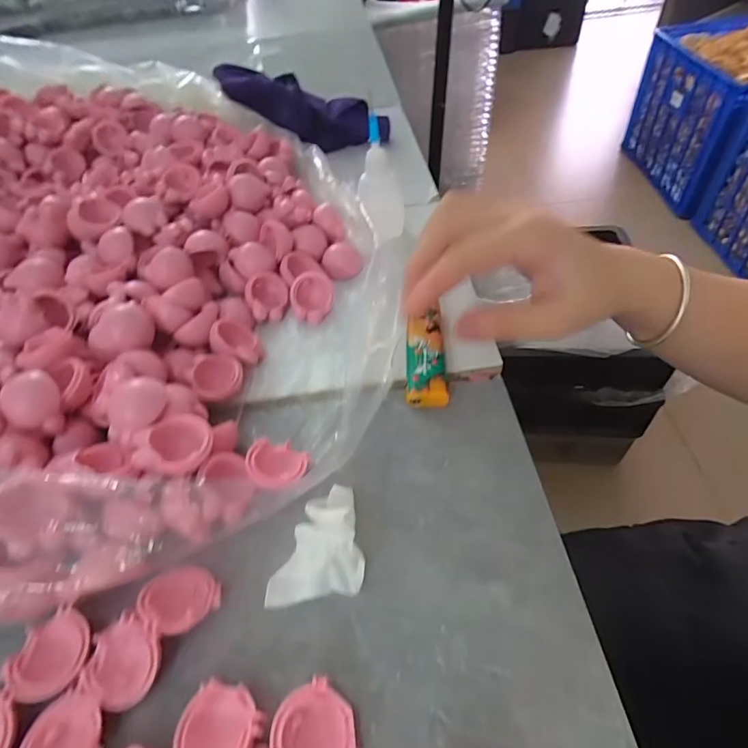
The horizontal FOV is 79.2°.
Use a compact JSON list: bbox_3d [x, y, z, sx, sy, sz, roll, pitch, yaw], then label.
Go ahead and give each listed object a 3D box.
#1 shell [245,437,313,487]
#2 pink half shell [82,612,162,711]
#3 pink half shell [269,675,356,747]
[{"bbox_3d":[-0.050,0.046,0.230,0.030,0.011,0.030,14,33,-9],"label":"shell"},{"bbox_3d":[-0.099,0.114,0.180,0.027,0.019,0.030,1,50,7],"label":"pink half shell"},{"bbox_3d":[-0.022,0.131,0.163,0.030,0.016,0.030,6,46,-7],"label":"pink half shell"}]

